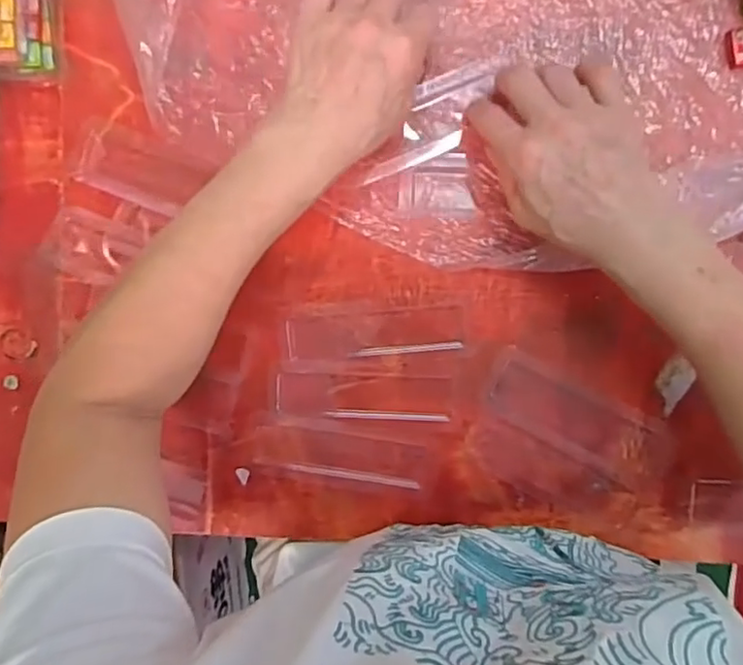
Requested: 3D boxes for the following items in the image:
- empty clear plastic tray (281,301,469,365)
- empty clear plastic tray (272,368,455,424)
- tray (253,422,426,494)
[{"bbox_3d":[0.002,0.001,0.448,0.128,0.010,0.038,-5,94,4],"label":"empty clear plastic tray"},{"bbox_3d":[-0.006,0.046,0.449,0.126,0.010,0.036,3,95,3],"label":"empty clear plastic tray"},{"bbox_3d":[-0.023,0.090,0.461,0.122,0.008,0.036,9,95,3],"label":"tray"}]

